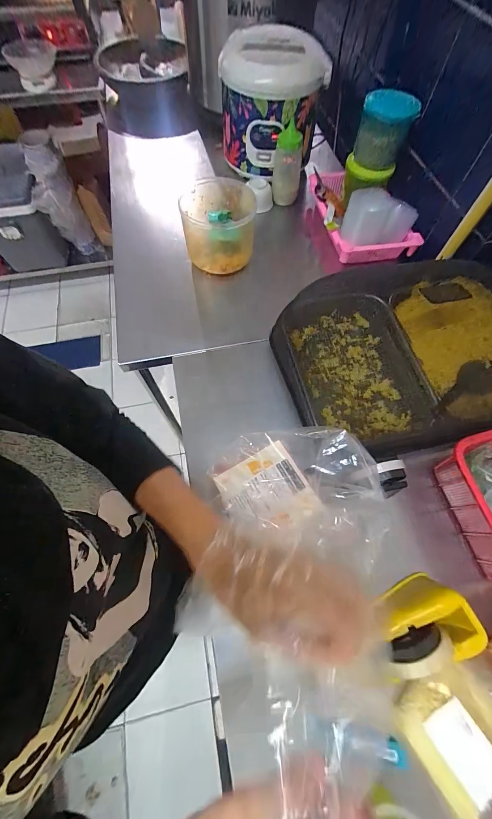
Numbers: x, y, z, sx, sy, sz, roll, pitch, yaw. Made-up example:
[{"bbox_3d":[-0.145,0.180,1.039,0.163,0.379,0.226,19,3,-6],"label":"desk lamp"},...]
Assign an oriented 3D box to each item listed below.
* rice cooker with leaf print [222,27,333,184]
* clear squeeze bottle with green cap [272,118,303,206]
[{"bbox_3d":[0.062,-0.770,0.751,0.256,0.244,0.231,3,66,0],"label":"rice cooker with leaf print"},{"bbox_3d":[0.105,-0.610,0.756,0.069,0.159,0.068,-2,66,-2],"label":"clear squeeze bottle with green cap"}]

